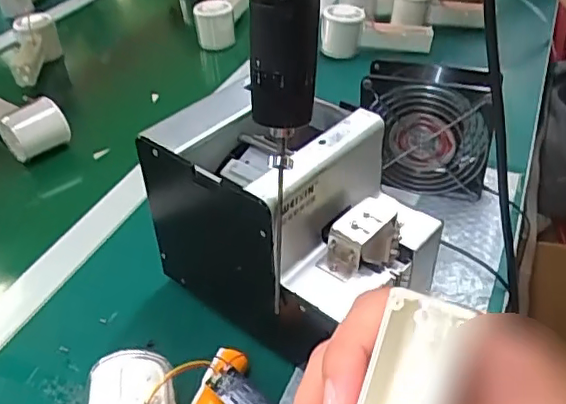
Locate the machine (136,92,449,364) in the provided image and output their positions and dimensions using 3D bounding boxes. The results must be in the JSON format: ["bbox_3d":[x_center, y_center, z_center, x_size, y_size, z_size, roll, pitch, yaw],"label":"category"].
[{"bbox_3d":[0.009,0.011,0.438,0.181,0.147,0.126,25,47,33],"label":"machine"}]

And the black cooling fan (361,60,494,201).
[{"bbox_3d":[0.137,-0.069,0.555,0.119,0.117,0.046,9,40,17],"label":"black cooling fan"}]

